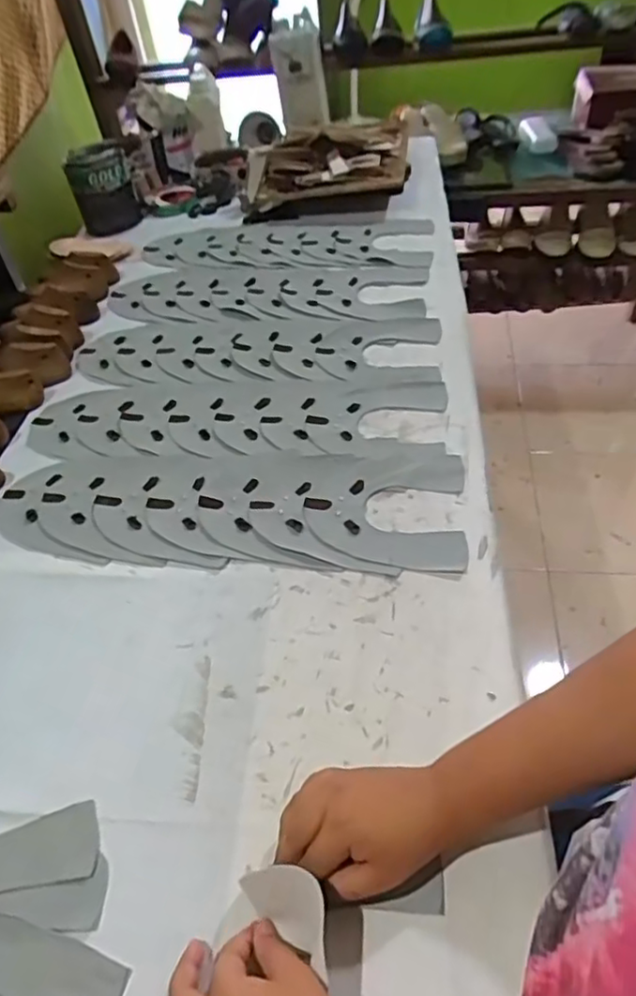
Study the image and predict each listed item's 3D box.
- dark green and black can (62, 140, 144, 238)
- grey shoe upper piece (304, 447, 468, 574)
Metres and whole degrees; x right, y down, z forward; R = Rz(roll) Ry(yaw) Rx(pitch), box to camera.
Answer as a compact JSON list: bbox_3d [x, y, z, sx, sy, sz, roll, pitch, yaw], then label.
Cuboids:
[{"bbox_3d":[-0.389,-0.567,1.143,0.117,0.136,0.097,-21,49,-11],"label":"dark green and black can"},{"bbox_3d":[0.069,0.006,0.650,0.160,0.006,0.163,2,48,9],"label":"grey shoe upper piece"}]

